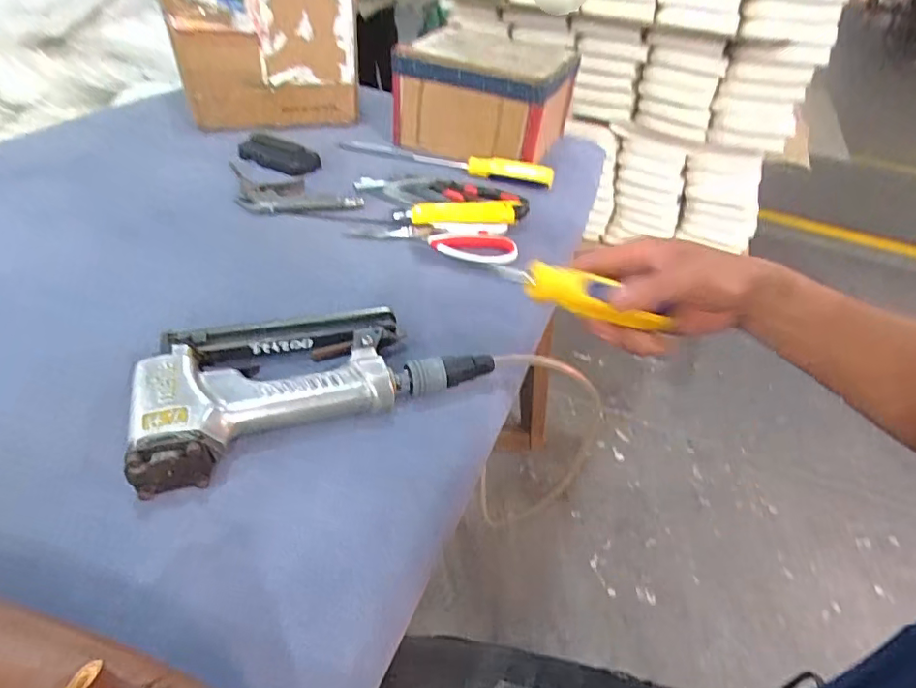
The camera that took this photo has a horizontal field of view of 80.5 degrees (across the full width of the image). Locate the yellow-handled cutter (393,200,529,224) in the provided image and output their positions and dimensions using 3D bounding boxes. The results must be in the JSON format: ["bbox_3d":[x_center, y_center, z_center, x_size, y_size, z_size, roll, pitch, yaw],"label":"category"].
[{"bbox_3d":[0.006,-0.146,0.613,0.148,0.028,0.021,-1,41,-11],"label":"yellow-handled cutter"}]

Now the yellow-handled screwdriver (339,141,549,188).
[{"bbox_3d":[-0.019,-0.258,0.734,0.293,0.039,0.040,17,41,13],"label":"yellow-handled screwdriver"}]

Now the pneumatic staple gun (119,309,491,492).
[{"bbox_3d":[-0.103,0.018,0.405,0.252,0.041,0.129,-13,44,-24],"label":"pneumatic staple gun"}]

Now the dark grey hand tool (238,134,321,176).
[{"bbox_3d":[-0.237,-0.247,0.709,0.103,0.033,0.034,11,40,3],"label":"dark grey hand tool"}]

